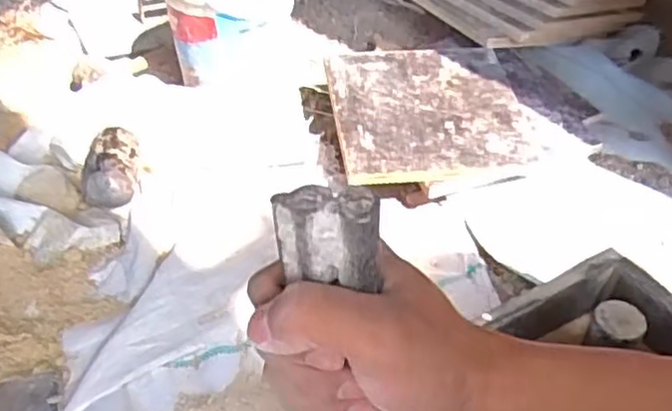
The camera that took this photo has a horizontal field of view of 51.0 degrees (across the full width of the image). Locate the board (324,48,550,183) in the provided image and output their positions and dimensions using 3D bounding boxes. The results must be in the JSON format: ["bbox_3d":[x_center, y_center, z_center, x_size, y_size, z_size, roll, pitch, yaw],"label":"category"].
[{"bbox_3d":[0.129,-0.131,0.940,0.265,0.017,0.244,-4,50,-10],"label":"board"}]

